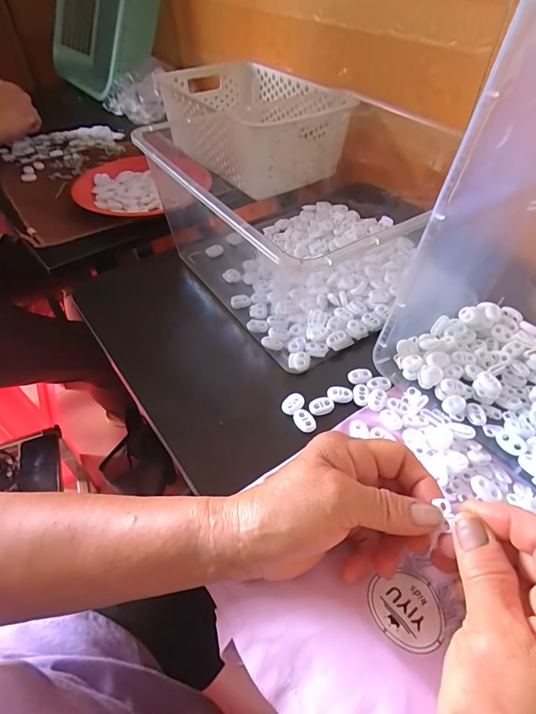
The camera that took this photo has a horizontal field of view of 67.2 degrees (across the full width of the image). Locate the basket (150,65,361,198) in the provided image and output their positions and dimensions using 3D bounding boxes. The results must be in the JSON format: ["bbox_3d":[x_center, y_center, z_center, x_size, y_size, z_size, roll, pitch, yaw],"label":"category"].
[{"bbox_3d":[-0.037,-0.400,0.682,0.241,0.110,0.351,-13,49,-11],"label":"basket"}]

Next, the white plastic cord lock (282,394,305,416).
[{"bbox_3d":[0.022,0.042,0.356,0.022,0.005,0.015,-35,56,-28],"label":"white plastic cord lock"}]

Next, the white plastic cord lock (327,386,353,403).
[{"bbox_3d":[0.065,0.033,0.363,0.022,0.004,0.015,2,47,2],"label":"white plastic cord lock"}]

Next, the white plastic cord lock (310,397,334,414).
[{"bbox_3d":[0.047,0.042,0.353,0.022,0.004,0.015,-12,48,-10],"label":"white plastic cord lock"}]

